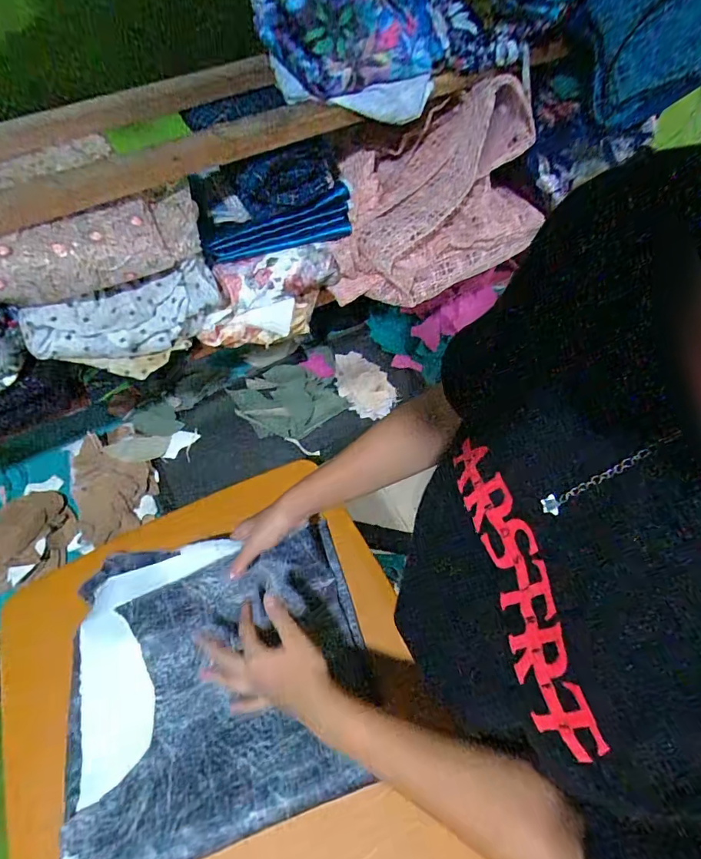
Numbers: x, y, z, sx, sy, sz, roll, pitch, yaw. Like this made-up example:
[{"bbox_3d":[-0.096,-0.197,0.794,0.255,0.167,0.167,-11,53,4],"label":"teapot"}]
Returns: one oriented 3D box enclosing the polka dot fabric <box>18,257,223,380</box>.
[{"bbox_3d":[-0.250,-0.121,0.533,0.213,0.098,0.049,-25,61,-12],"label":"polka dot fabric"}]

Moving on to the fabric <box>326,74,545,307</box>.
[{"bbox_3d":[0.115,-0.316,0.617,0.319,0.203,0.138,-23,60,-11],"label":"fabric"}]

